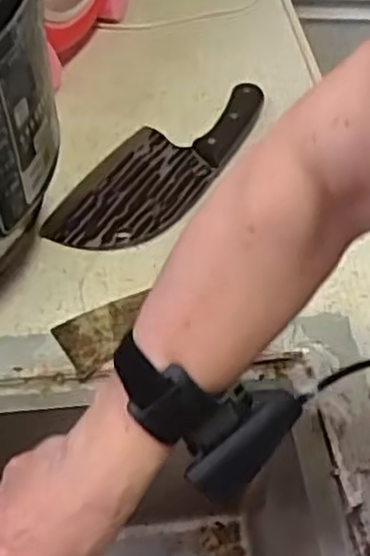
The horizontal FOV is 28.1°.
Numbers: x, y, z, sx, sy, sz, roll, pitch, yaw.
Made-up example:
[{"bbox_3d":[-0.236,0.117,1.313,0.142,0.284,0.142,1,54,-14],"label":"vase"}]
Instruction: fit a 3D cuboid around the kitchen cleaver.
[{"bbox_3d":[-0.018,-0.103,0.640,0.097,0.023,0.241,22,51,17],"label":"kitchen cleaver"}]

